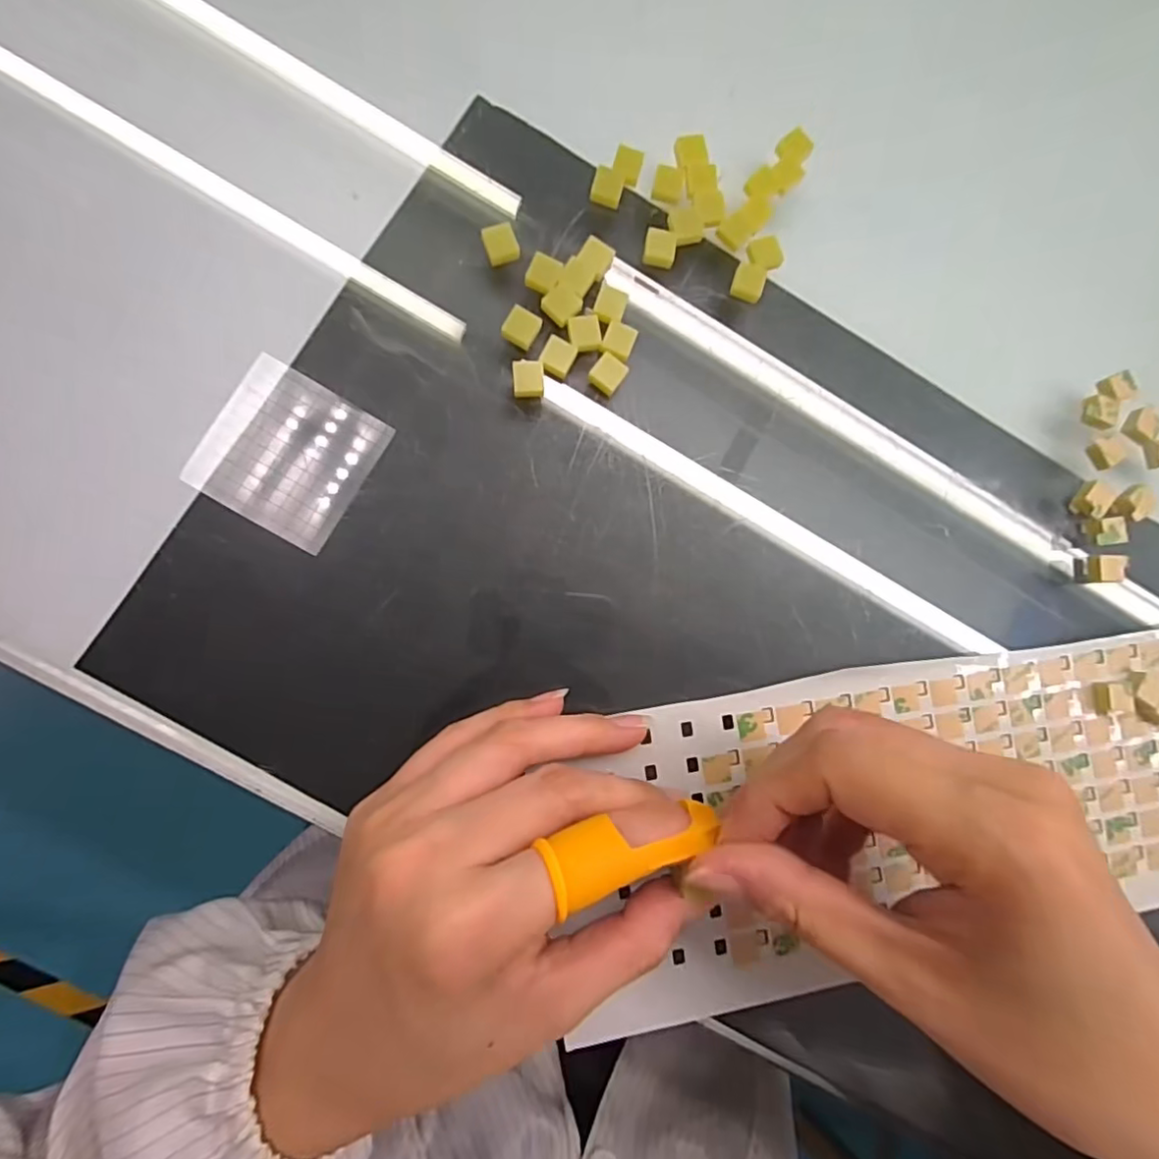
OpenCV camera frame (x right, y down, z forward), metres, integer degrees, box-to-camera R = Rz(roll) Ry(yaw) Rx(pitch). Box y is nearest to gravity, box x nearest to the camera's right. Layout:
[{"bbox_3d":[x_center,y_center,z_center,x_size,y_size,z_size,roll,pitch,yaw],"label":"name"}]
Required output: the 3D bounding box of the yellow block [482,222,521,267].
[{"bbox_3d":[-0.027,-0.114,0.202,0.011,0.006,0.011,-17,88,-8],"label":"yellow block"}]

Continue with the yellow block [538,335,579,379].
[{"bbox_3d":[-0.007,-0.076,0.203,0.010,0.004,0.012,27,83,-4],"label":"yellow block"}]

